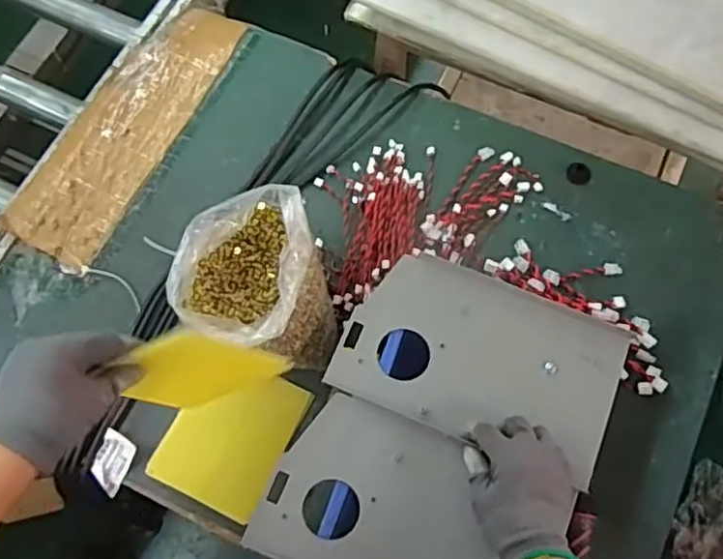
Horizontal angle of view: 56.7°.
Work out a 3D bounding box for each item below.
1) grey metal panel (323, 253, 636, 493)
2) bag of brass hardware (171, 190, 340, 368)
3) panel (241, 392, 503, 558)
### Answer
[{"bbox_3d":[0.123,0.078,0.687,0.272,0.016,0.173,21,71,8],"label":"grey metal panel"},{"bbox_3d":[-0.108,0.000,0.714,0.149,0.125,0.162,-2,69,0],"label":"bag of brass hardware"},{"bbox_3d":[0.042,0.221,0.627,0.261,0.014,0.163,20,71,12],"label":"panel"}]

